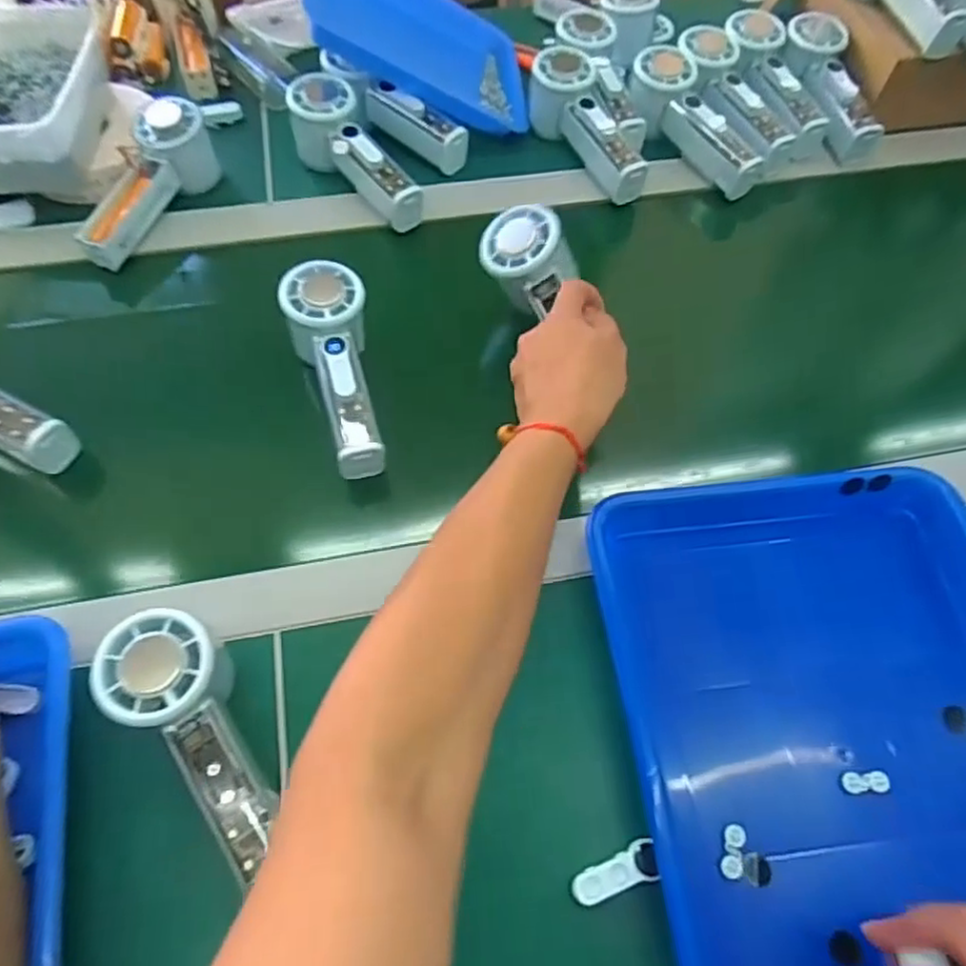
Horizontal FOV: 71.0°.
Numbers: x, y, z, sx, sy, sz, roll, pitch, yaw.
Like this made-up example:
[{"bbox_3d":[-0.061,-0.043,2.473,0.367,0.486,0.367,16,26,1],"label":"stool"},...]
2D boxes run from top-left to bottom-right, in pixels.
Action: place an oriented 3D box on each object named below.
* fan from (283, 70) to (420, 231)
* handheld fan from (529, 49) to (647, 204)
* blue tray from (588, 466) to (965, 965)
[{"bbox_3d":[-0.106,-0.280,0.584,0.056,0.057,0.156,-38,83,-21],"label":"fan"},{"bbox_3d":[0.097,-0.315,0.608,0.047,0.061,0.155,-27,78,-16],"label":"handheld fan"},{"bbox_3d":[0.201,0.148,0.376,0.238,0.044,0.333,-5,61,-5],"label":"blue tray"}]

